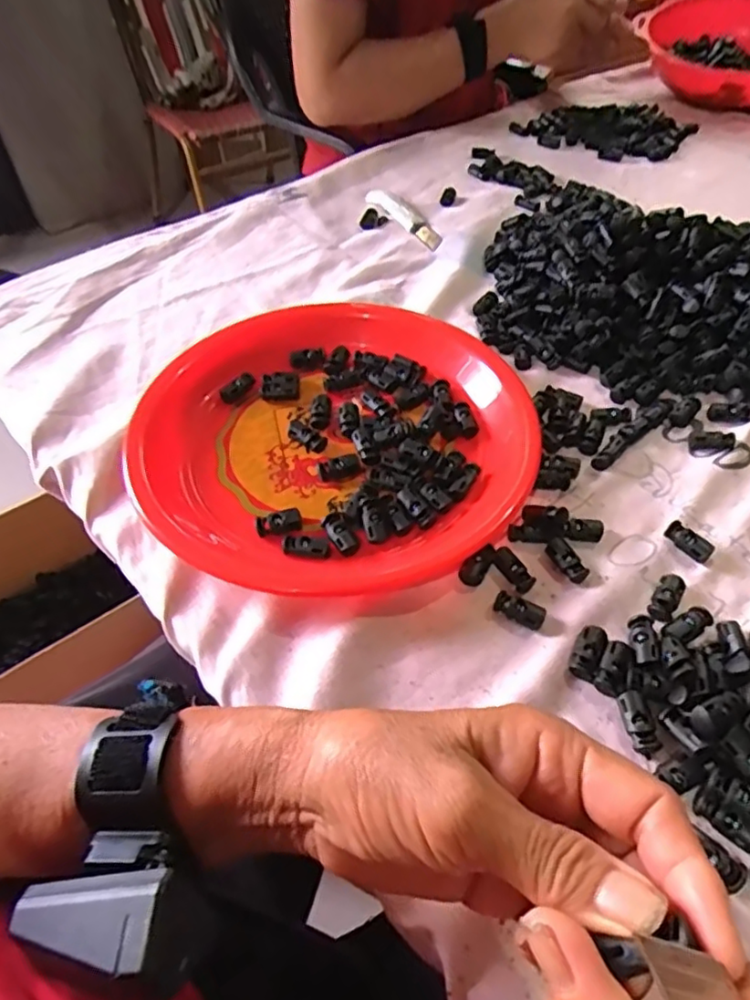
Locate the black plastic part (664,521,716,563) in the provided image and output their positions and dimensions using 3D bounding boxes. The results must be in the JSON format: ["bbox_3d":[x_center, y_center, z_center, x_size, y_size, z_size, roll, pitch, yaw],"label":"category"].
[{"bbox_3d":[0.186,0.024,0.367,0.013,0.011,0.026,-31,57,-20],"label":"black plastic part"}]

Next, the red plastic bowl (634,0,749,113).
[{"bbox_3d":[0.493,-0.613,0.846,0.222,0.067,0.222,-4,71,11],"label":"red plastic bowl"}]

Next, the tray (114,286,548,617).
[{"bbox_3d":[-0.029,-0.059,0.420,0.260,0.044,0.267,-1,52,1],"label":"tray"}]

